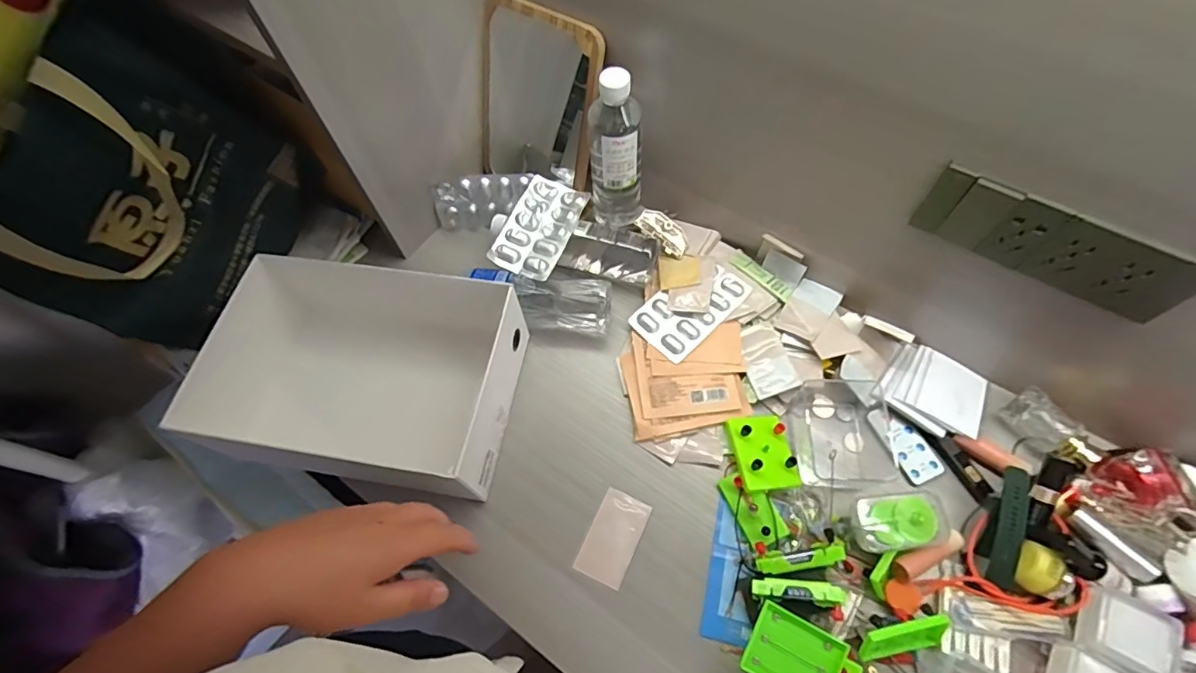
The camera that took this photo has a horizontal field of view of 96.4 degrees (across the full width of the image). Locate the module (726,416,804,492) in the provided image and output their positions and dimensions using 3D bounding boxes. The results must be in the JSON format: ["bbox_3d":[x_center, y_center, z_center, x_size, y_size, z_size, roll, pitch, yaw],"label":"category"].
[{"bbox_3d":[0.171,0.121,0.552,0.062,0.022,0.073,-11,63,-3],"label":"module"}]

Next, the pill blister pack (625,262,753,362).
[{"bbox_3d":[0.110,-0.038,0.640,0.134,0.011,0.084,-41,68,-17],"label":"pill blister pack"}]

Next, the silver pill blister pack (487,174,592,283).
[{"bbox_3d":[-0.071,-0.133,0.652,0.079,0.014,0.135,22,71,12],"label":"silver pill blister pack"}]

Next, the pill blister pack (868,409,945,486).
[{"bbox_3d":[0.325,0.113,0.568,0.040,0.007,0.083,-25,64,-10],"label":"pill blister pack"}]

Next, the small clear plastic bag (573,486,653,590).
[{"bbox_3d":[0.016,0.203,0.544,0.050,0.004,0.086,21,65,16],"label":"small clear plastic bag"}]

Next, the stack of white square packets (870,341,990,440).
[{"bbox_3d":[0.369,0.056,0.589,0.101,0.012,0.103,31,56,18],"label":"stack of white square packets"}]

